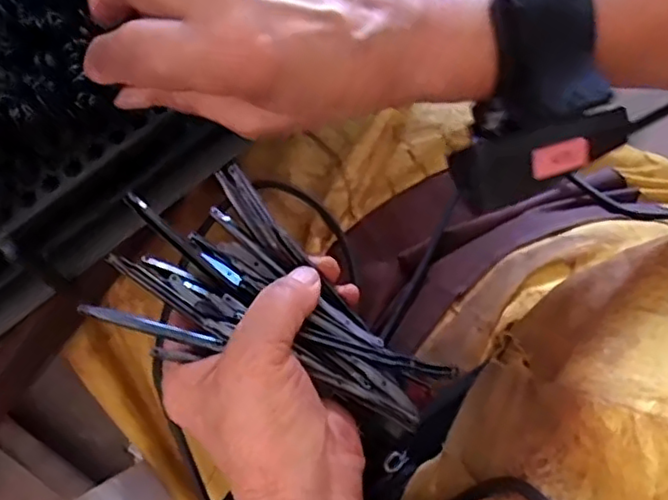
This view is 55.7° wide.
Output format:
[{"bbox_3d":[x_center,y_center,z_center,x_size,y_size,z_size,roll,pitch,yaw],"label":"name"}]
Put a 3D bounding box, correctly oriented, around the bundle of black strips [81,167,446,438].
[{"bbox_3d":[-0.026,0.026,0.276,0.151,0.028,0.078,31,79,4],"label":"bundle of black strips"}]

